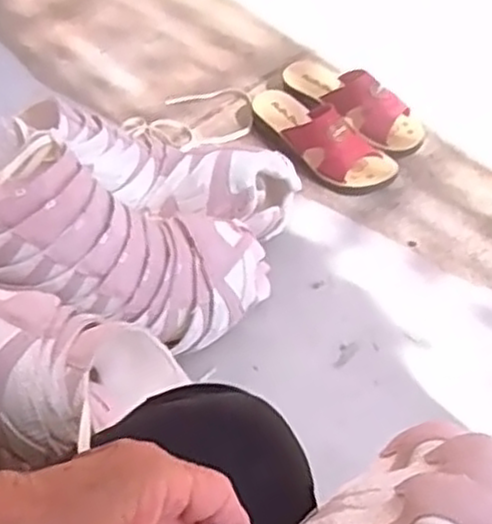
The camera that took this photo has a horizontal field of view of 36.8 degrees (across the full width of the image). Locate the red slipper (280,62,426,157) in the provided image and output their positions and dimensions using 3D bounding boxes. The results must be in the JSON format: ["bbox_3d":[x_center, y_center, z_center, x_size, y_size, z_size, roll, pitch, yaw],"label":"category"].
[{"bbox_3d":[0.146,-0.230,1.042,0.229,0.072,0.073,36,65,24],"label":"red slipper"}]

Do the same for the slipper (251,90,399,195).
[{"bbox_3d":[0.095,-0.175,0.999,0.090,0.081,0.226,-37,62,-20],"label":"slipper"}]

